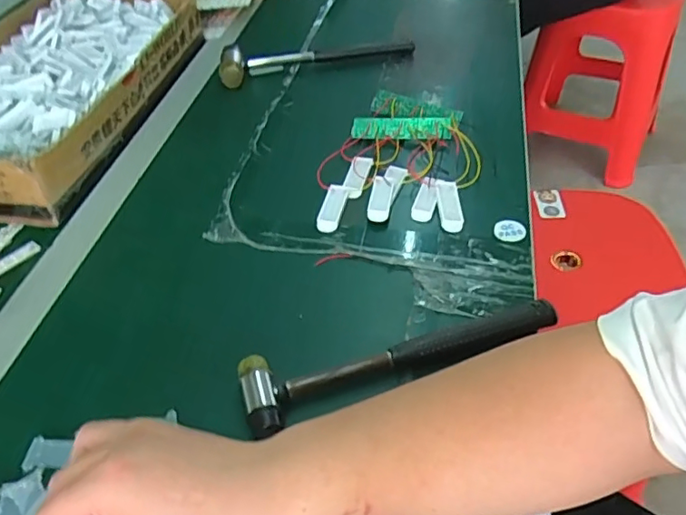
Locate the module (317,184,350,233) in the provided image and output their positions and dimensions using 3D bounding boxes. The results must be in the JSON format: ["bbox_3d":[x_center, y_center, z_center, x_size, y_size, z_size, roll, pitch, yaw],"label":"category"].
[{"bbox_3d":[-0.010,-0.048,0.538,0.021,0.008,0.060,8,46,12],"label":"module"}]

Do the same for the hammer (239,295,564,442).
[{"bbox_3d":[0.042,0.066,0.413,0.233,0.021,0.056,-18,46,-13],"label":"hammer"}]

